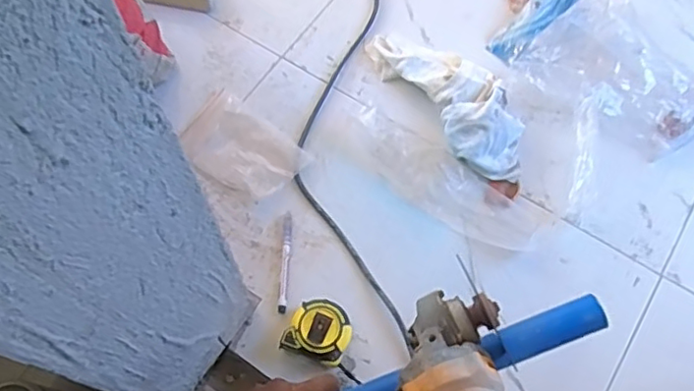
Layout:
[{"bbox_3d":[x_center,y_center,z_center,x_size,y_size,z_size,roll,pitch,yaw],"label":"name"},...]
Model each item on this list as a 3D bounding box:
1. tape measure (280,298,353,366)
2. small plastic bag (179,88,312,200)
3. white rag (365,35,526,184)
[{"bbox_3d":[-0.031,0.160,0.720,0.071,0.036,0.071,23,66,9],"label":"tape measure"},{"bbox_3d":[-0.148,-0.069,0.840,0.166,0.007,0.109,39,69,15],"label":"small plastic bag"},{"bbox_3d":[0.148,-0.144,0.854,0.120,0.063,0.288,-28,69,-14],"label":"white rag"}]

